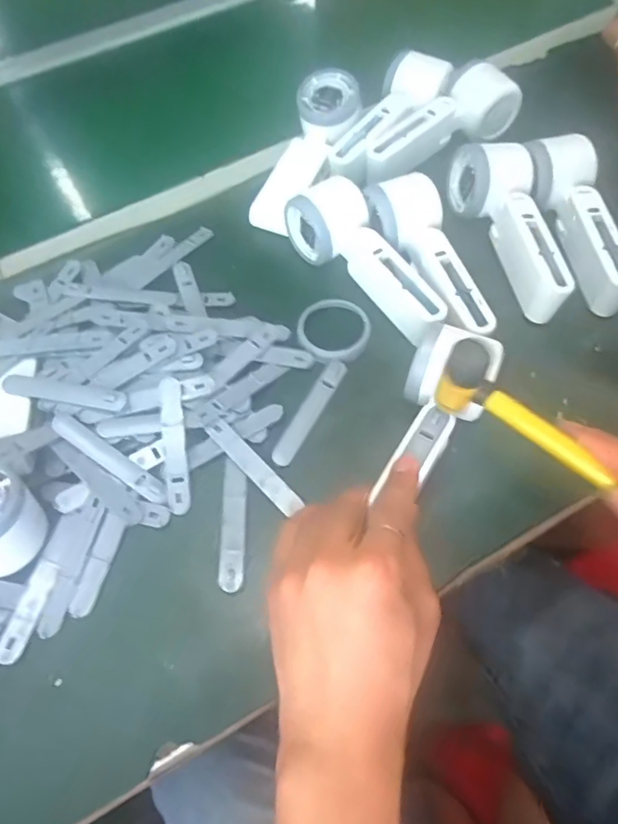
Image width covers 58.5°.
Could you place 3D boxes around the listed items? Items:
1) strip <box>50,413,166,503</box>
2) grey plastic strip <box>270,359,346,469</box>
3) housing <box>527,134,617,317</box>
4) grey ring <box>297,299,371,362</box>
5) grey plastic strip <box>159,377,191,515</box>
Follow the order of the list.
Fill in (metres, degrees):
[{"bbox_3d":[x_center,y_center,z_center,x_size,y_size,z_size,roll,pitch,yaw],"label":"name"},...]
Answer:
[{"bbox_3d":[-0.138,0.032,0.382,0.094,0.006,0.017,35,67,4],"label":"strip"},{"bbox_3d":[0.001,-0.002,0.405,0.016,0.004,0.094,25,64,16],"label":"grey plastic strip"},{"bbox_3d":[0.216,-0.152,0.455,0.058,0.060,0.154,-3,60,2],"label":"housing"},{"bbox_3d":[0.020,-0.069,0.439,0.057,0.010,0.064,2,60,5],"label":"grey ring"},{"bbox_3d":[-0.093,0.023,0.383,0.015,0.005,0.093,-9,76,-2],"label":"grey plastic strip"}]

